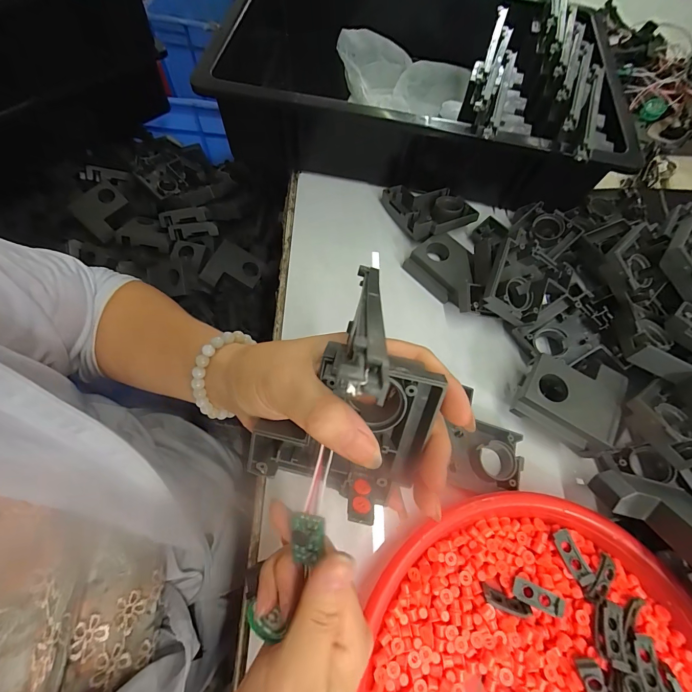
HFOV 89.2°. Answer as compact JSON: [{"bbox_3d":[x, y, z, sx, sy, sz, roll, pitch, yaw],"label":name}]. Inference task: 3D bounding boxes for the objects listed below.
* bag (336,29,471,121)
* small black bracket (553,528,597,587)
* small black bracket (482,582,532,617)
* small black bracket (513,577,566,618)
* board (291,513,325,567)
[{"bbox_3d":[0.084,-0.382,0.493,0.175,0.048,0.165,-4,65,-6],"label":"bag"},{"bbox_3d":[0.165,0.154,0.257,0.012,0.008,0.036,-18,67,-12],"label":"small black bracket"},{"bbox_3d":[0.112,0.180,0.248,0.032,0.007,0.010,23,65,7],"label":"small black bracket"},{"bbox_3d":[0.135,0.177,0.247,0.033,0.009,0.012,23,65,7],"label":"small black bracket"},{"bbox_3d":[-0.018,0.094,0.171,0.018,0.004,0.026,1,99,23],"label":"board"}]

